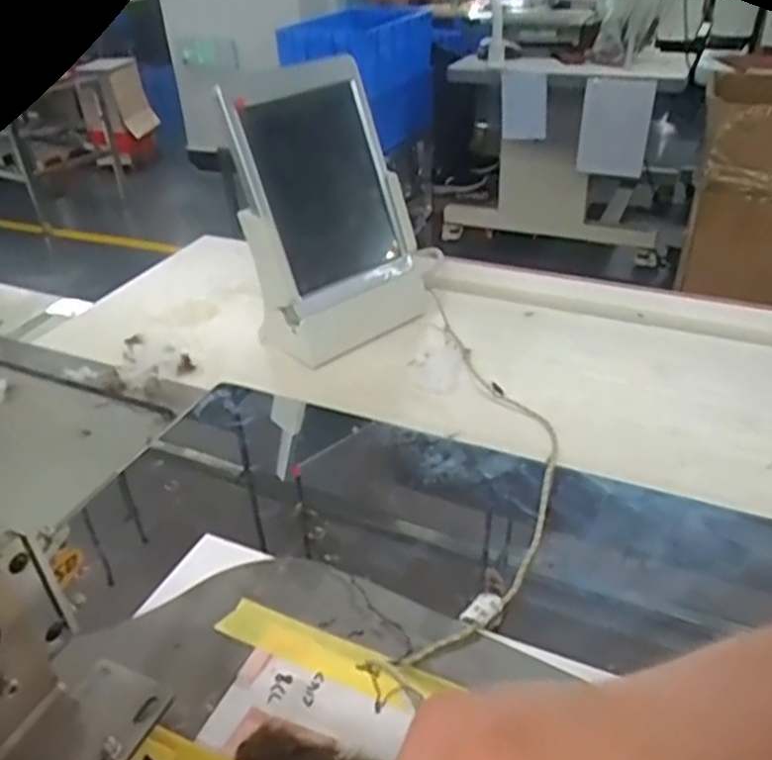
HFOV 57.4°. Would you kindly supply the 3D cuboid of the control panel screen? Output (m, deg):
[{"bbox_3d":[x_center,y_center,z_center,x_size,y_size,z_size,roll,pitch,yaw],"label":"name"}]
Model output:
[{"bbox_3d":[-0.053,-0.159,0.661,0.170,0.253,0.049,-30,26,-32],"label":"control panel screen"}]

